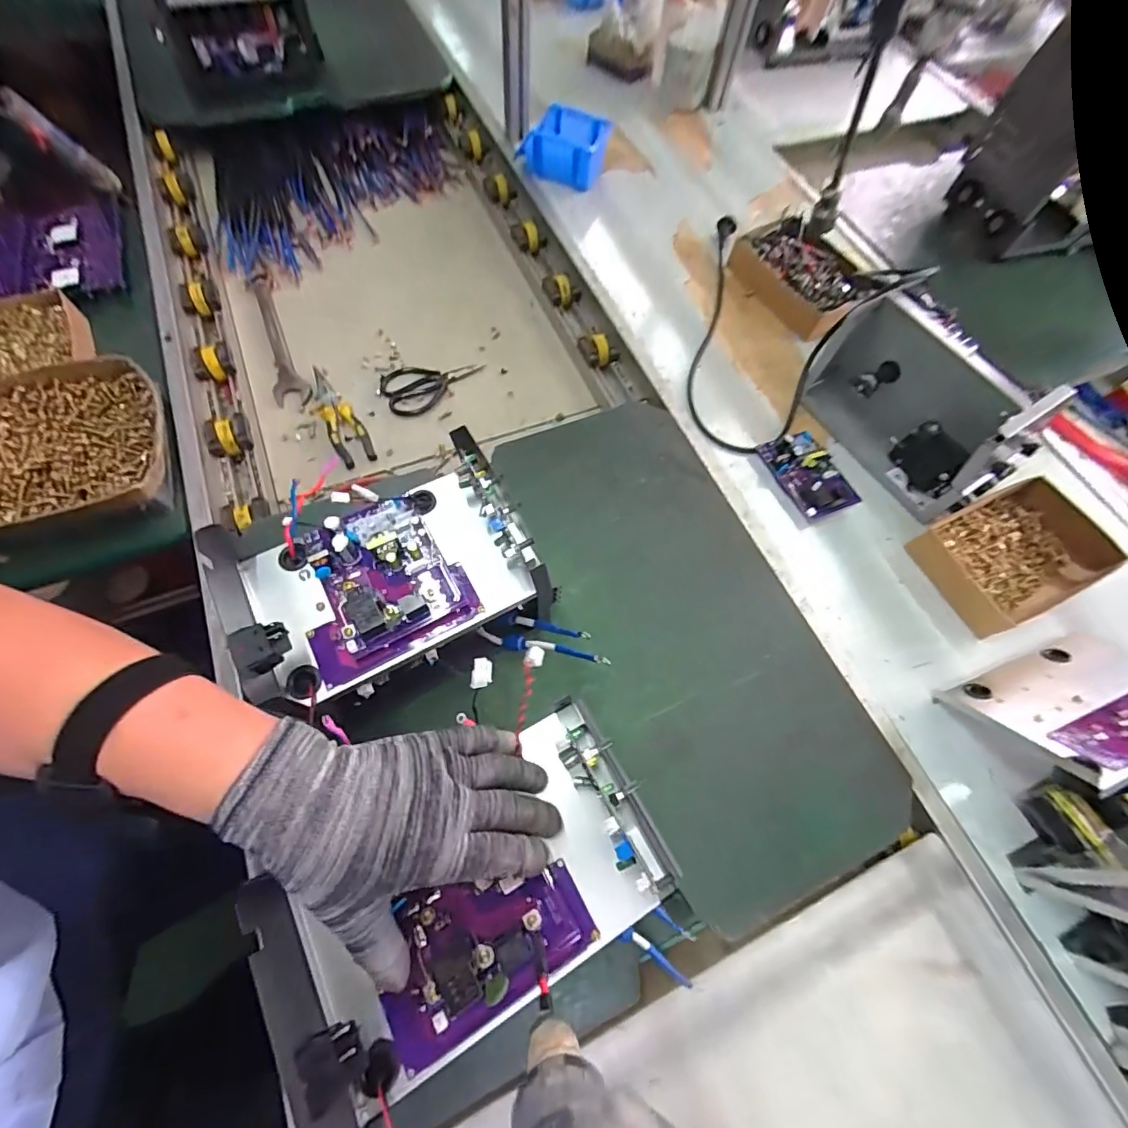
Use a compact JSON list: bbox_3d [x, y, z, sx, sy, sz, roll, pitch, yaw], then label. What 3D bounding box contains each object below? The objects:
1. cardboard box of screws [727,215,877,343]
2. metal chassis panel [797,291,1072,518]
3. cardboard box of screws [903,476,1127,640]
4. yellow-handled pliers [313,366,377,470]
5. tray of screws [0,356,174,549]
[{"bbox_3d":[0.384,-0.473,0.816,0.147,0.055,0.210,-28,70,-15],"label":"cardboard box of screws"},{"bbox_3d":[0.463,-0.205,0.657,0.124,0.146,0.263,-29,70,-16],"label":"metal chassis panel"},{"bbox_3d":[0.575,-0.015,0.635,0.234,0.043,0.144,-22,69,-13],"label":"cardboard box of screws"},{"bbox_3d":[-0.346,-0.227,0.753,0.049,0.016,0.200,-30,71,-16],"label":"yellow-handled pliers"},{"bbox_3d":[-0.576,-0.141,0.590,0.179,0.041,0.223,-17,68,-11],"label":"tray of screws"}]

